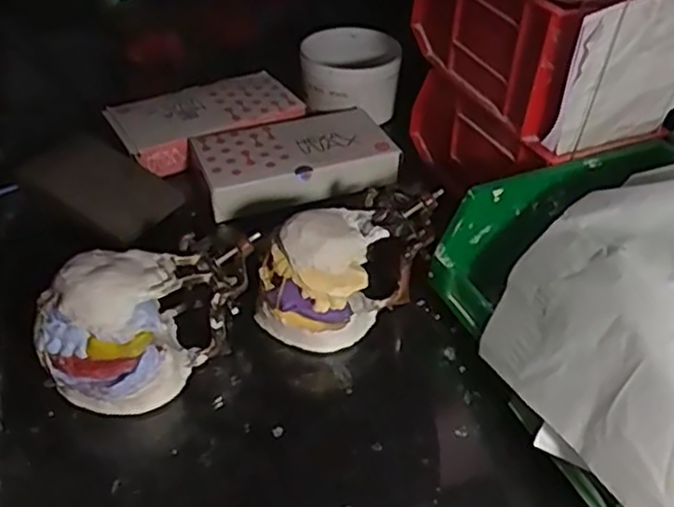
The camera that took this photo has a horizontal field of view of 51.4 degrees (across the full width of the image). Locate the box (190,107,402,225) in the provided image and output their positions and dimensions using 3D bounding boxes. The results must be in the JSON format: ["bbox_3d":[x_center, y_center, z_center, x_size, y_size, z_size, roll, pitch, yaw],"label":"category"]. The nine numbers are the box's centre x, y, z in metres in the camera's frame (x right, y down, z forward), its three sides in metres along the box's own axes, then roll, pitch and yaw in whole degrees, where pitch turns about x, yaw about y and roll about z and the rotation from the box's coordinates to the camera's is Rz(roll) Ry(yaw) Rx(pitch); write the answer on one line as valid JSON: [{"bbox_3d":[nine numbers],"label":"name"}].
[{"bbox_3d":[-0.034,-0.076,0.564,0.147,0.032,0.085,-14,41,-17],"label":"box"}]

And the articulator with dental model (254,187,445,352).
[{"bbox_3d":[0.010,0.006,0.439,0.117,0.068,0.058,-27,47,-30],"label":"articulator with dental model"}]

